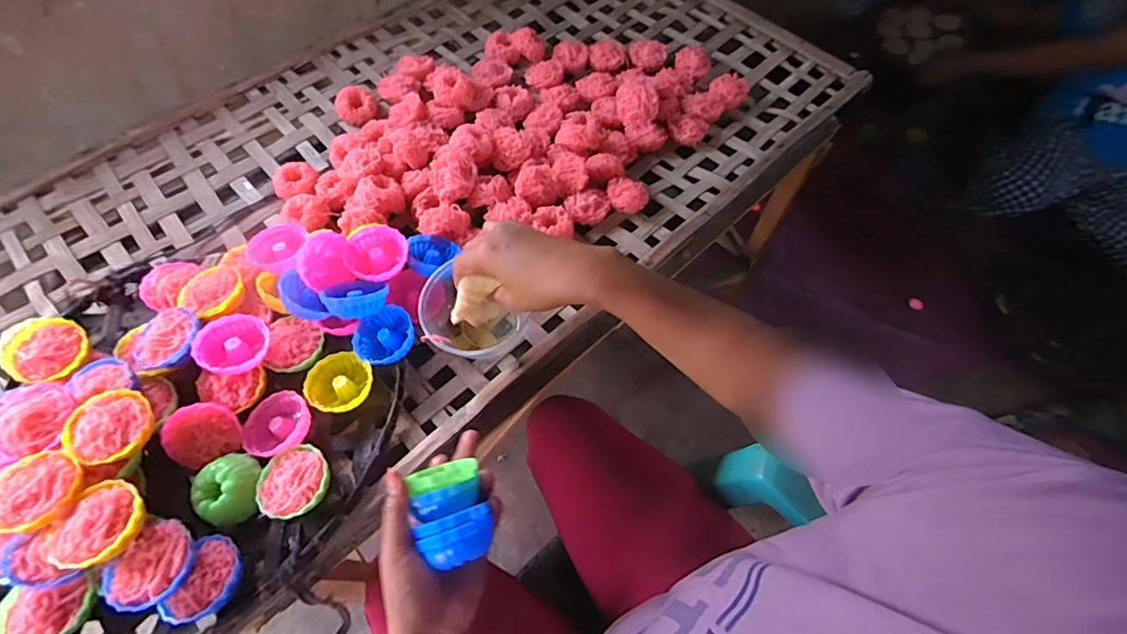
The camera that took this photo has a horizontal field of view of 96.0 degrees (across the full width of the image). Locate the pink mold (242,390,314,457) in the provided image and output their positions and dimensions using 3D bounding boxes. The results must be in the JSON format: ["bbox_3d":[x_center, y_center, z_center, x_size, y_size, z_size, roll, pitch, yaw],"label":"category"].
[{"bbox_3d":[-0.265,0.099,0.471,0.059,0.022,0.062,-26,65,-15],"label":"pink mold"}]

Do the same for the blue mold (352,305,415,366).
[{"bbox_3d":[-0.176,0.021,0.500,0.058,0.023,0.054,1,61,-2],"label":"blue mold"}]

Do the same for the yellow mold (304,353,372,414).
[{"bbox_3d":[-0.216,0.066,0.495,0.060,0.025,0.058,1,61,-2],"label":"yellow mold"}]

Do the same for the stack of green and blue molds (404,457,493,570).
[{"bbox_3d":[-0.087,0.150,0.393,0.052,0.050,0.072,-13,62,-9],"label":"stack of green and blue molds"}]

